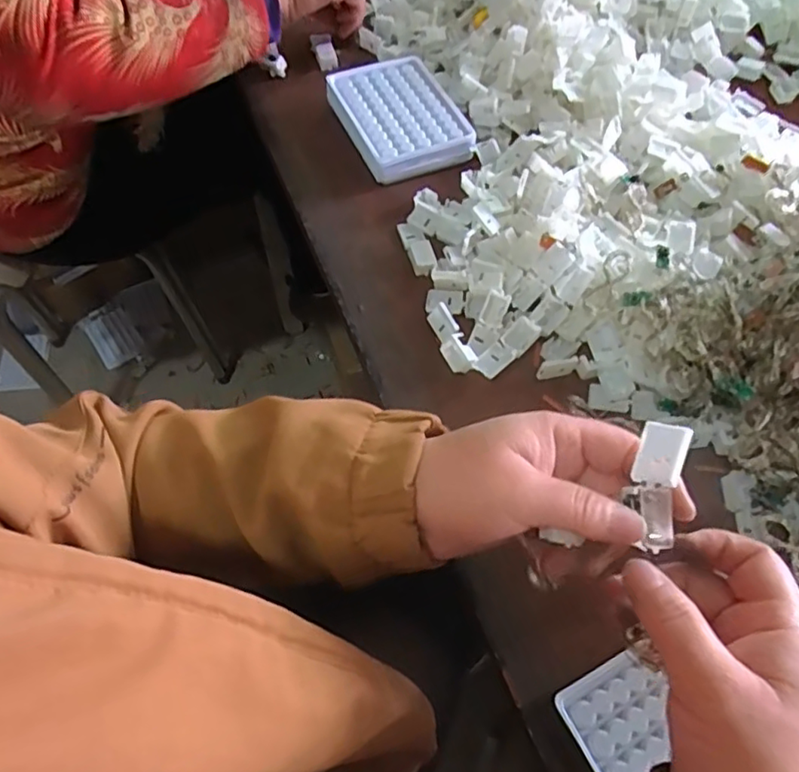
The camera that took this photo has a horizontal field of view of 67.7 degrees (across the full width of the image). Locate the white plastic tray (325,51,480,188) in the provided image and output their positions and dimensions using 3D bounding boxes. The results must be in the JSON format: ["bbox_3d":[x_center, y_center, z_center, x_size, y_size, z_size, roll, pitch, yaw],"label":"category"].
[{"bbox_3d":[-0.001,-0.251,0.547,0.104,0.027,0.132,-18,62,-11],"label":"white plastic tray"}]

